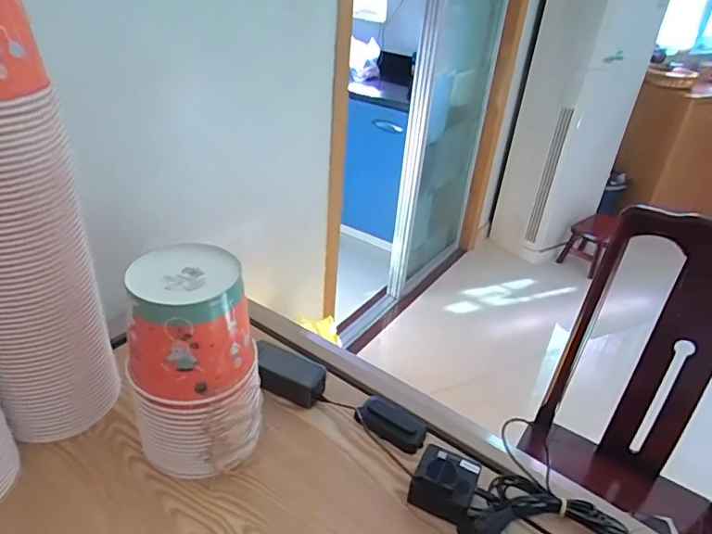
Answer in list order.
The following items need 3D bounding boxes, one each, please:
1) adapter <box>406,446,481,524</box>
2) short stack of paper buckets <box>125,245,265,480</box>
[{"bbox_3d":[0.116,0.286,0.694,0.078,0.061,0.073,18,34,19],"label":"adapter"},{"bbox_3d":[-0.200,0.127,0.680,0.147,0.274,0.148,-4,34,-15],"label":"short stack of paper buckets"}]

